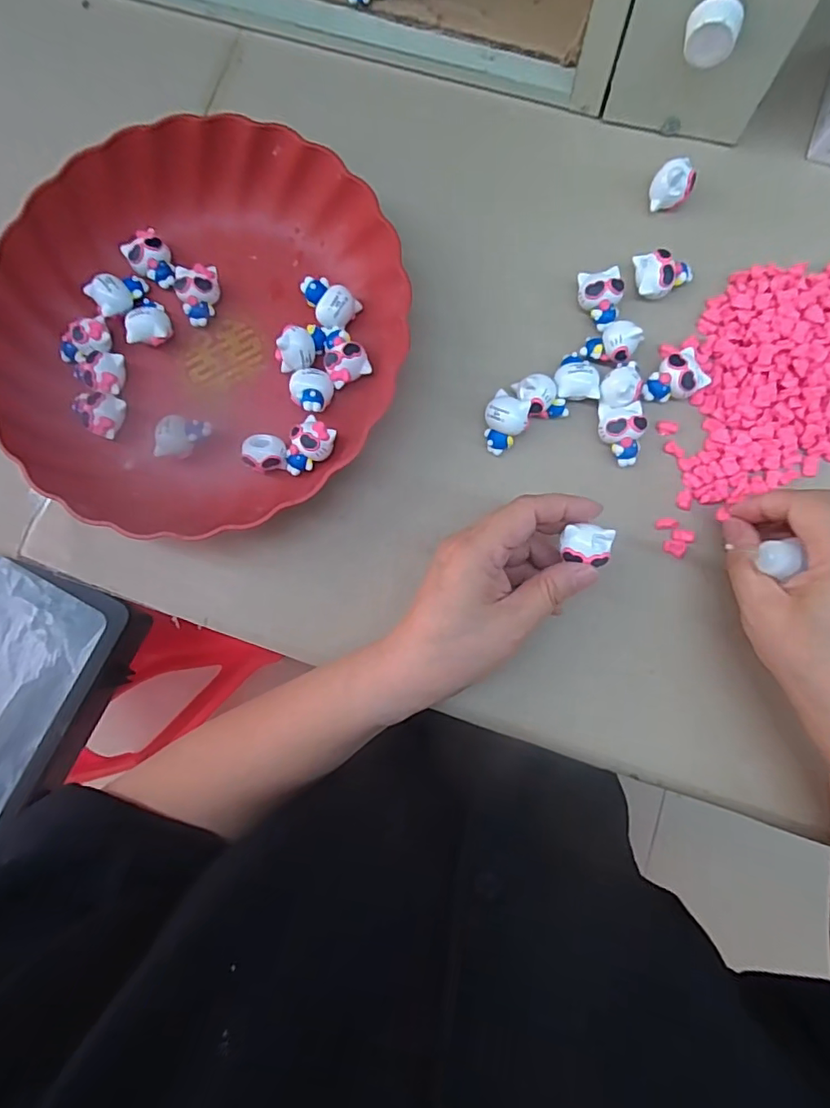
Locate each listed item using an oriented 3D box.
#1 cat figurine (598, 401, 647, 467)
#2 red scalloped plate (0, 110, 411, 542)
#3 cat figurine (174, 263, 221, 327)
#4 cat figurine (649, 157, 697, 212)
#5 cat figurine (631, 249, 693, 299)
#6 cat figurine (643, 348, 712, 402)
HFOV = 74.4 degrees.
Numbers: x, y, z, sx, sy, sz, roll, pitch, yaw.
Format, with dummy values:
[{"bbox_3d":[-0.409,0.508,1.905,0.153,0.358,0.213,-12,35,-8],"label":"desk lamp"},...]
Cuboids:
[{"bbox_3d":[0.120,-0.070,0.319,0.025,0.019,0.036,2,84,3],"label":"cat figurine"},{"bbox_3d":[-0.132,-0.134,0.327,0.234,0.039,0.237,0,84,3],"label":"red scalloped plate"},{"bbox_3d":[-0.135,-0.164,0.344,0.024,0.021,0.033,-4,84,3],"label":"cat figurine"},{"bbox_3d":[0.154,-0.221,0.327,0.022,0.020,0.019,-24,83,0],"label":"cat figurine"},{"bbox_3d":[0.149,-0.168,0.330,0.032,0.022,0.025,-11,84,2],"label":"cat figurine"},{"bbox_3d":[0.151,-0.102,0.320,0.032,0.018,0.025,-30,83,0],"label":"cat figurine"}]

